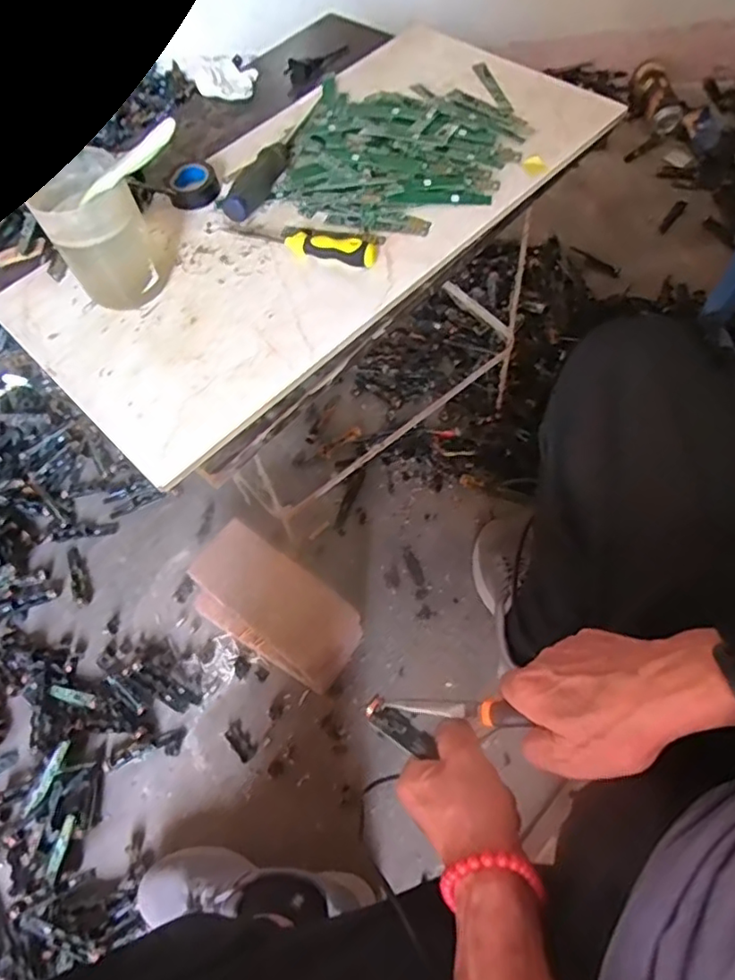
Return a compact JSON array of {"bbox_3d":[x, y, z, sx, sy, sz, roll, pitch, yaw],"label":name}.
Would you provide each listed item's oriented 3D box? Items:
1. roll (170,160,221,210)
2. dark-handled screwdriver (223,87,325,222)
[{"bbox_3d":[-0.180,-0.317,0.626,0.052,0.020,0.055,-3,60,5],"label":"roll"},{"bbox_3d":[-0.093,-0.357,0.629,0.029,0.025,0.223,14,62,14],"label":"dark-handled screwdriver"}]

